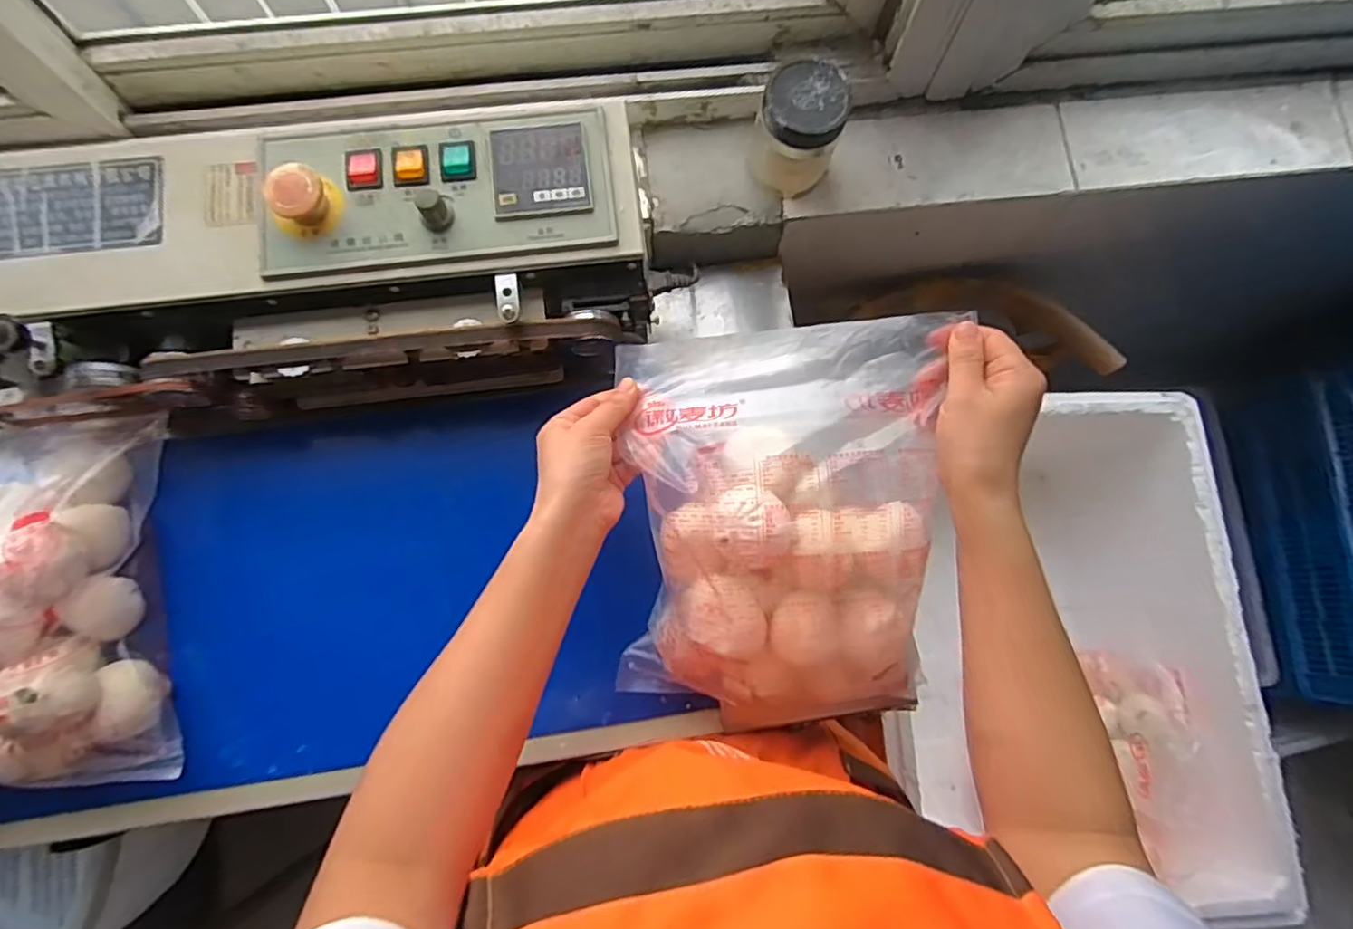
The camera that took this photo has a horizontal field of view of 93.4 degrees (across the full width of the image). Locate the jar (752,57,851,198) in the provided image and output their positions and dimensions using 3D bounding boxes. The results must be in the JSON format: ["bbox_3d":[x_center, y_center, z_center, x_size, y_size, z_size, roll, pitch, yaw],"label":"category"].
[{"bbox_3d":[0.121,-0.330,0.641,0.081,0.109,0.072,11,73,2],"label":"jar"}]

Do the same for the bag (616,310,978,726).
[{"bbox_3d":[0.071,0.043,0.456,0.233,0.108,0.277,-5,82,8],"label":"bag"}]

